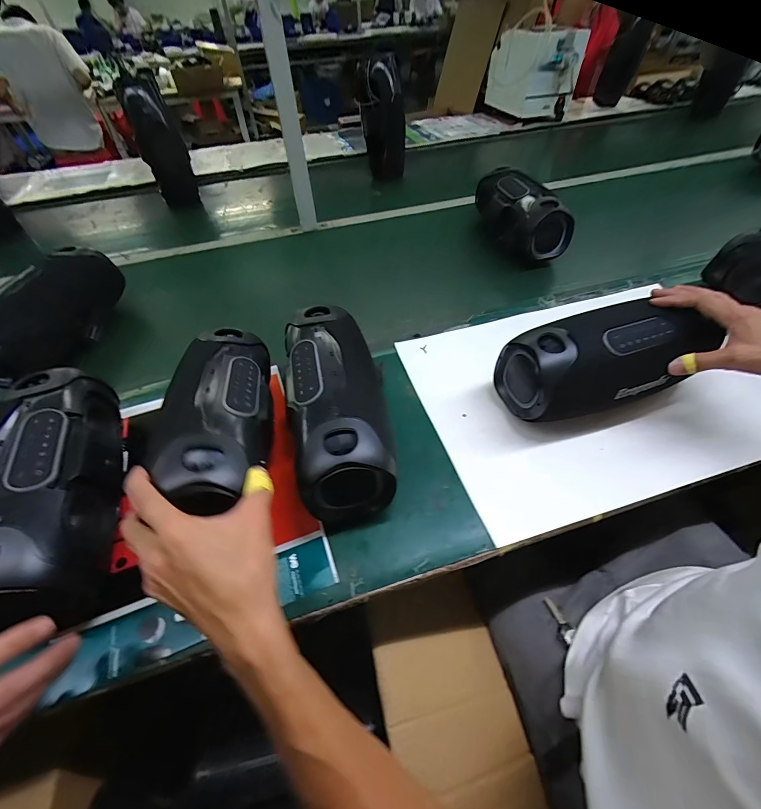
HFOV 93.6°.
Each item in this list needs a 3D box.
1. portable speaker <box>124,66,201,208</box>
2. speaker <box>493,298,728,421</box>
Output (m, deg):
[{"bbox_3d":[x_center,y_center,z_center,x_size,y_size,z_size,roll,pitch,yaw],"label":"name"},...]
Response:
[{"bbox_3d":[-0.621,-0.732,1.018,0.118,0.292,0.112,-22,51,-16],"label":"portable speaker"},{"bbox_3d":[0.288,-0.057,0.477,0.228,0.111,0.116,-13,49,-9],"label":"speaker"}]

